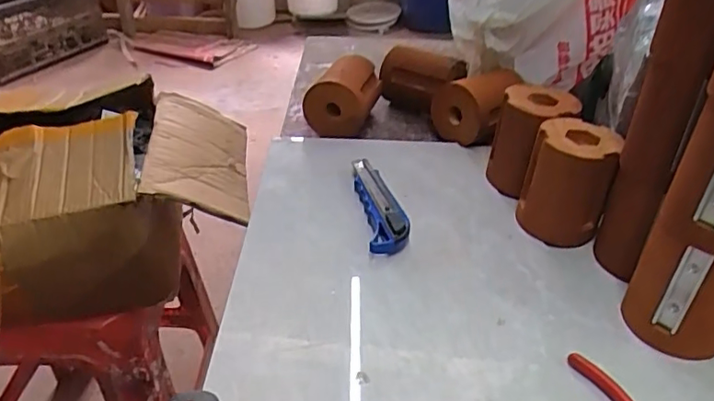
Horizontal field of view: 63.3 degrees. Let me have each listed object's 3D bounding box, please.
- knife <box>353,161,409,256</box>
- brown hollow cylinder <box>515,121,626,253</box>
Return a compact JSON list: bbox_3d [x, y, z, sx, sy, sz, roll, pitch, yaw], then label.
[{"bbox_3d":[0.023,0.002,0.580,0.039,0.022,0.141,-4,36,-9],"label":"knife"},{"bbox_3d":[0.199,-0.018,0.554,0.078,0.098,0.071,9,37,9],"label":"brown hollow cylinder"}]

